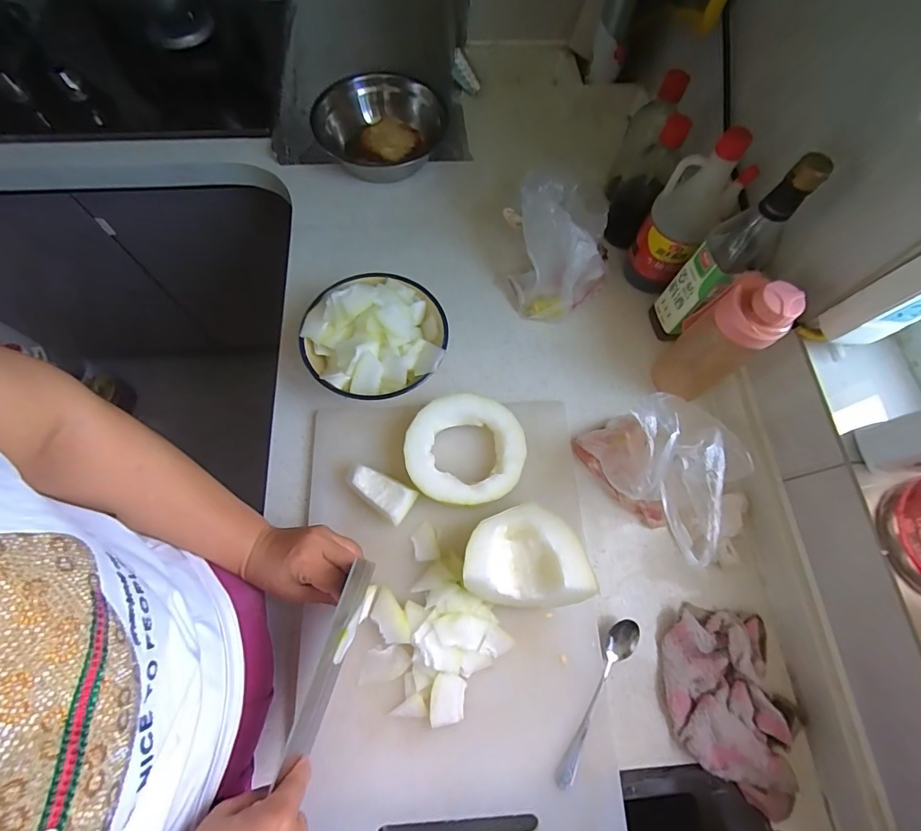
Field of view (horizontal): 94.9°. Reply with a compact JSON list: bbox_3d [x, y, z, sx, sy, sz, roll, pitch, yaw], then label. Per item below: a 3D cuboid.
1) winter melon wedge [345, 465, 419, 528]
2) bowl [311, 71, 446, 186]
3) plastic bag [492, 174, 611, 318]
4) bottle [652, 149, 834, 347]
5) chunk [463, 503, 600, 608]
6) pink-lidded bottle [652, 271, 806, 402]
[{"bbox_3d":[-0.094,0.087,0.490,0.087,0.033,0.040,30,71,10],"label":"winter melon wedge"},{"bbox_3d":[-0.127,-0.457,0.676,0.175,0.079,0.185,0,68,-1],"label":"bowl"},{"bbox_3d":[0.126,-0.230,0.578,0.132,0.133,0.158,12,69,4],"label":"plastic bag"},{"bbox_3d":[0.297,-0.178,0.490,0.059,0.254,0.056,35,72,12],"label":"bottle"},{"bbox_3d":[0.065,0.155,0.458,0.123,0.075,0.100,-7,69,-4],"label":"chunk"},{"bbox_3d":[0.298,-0.088,0.492,0.067,0.195,0.075,-41,75,-15],"label":"pink-lidded bottle"}]

